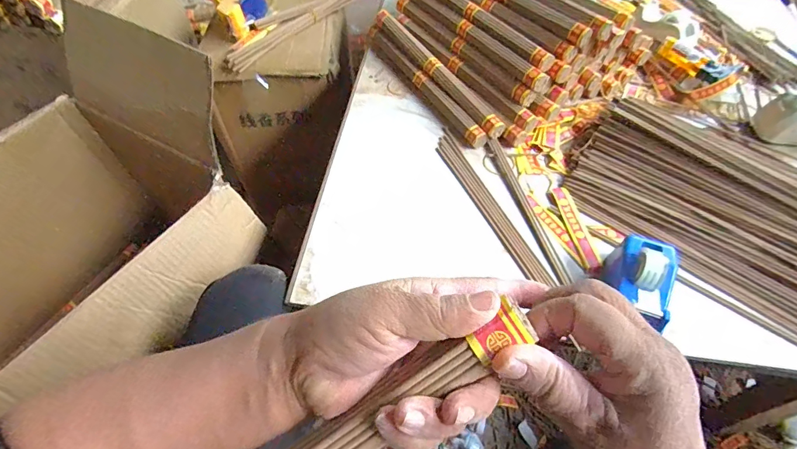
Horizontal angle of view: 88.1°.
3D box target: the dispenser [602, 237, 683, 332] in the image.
[{"bbox_3d":[0.251,0.060,0.435,0.056,0.057,0.100,22,58,15],"label":"dispenser"}]

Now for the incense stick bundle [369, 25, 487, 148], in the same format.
[{"bbox_3d":[0.034,-0.226,0.648,0.026,0.028,0.312,-27,59,-17],"label":"incense stick bundle"}]

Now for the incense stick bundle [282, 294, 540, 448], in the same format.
[{"bbox_3d":[-0.021,0.099,0.200,0.194,0.018,0.023,-37,59,9],"label":"incense stick bundle"}]

